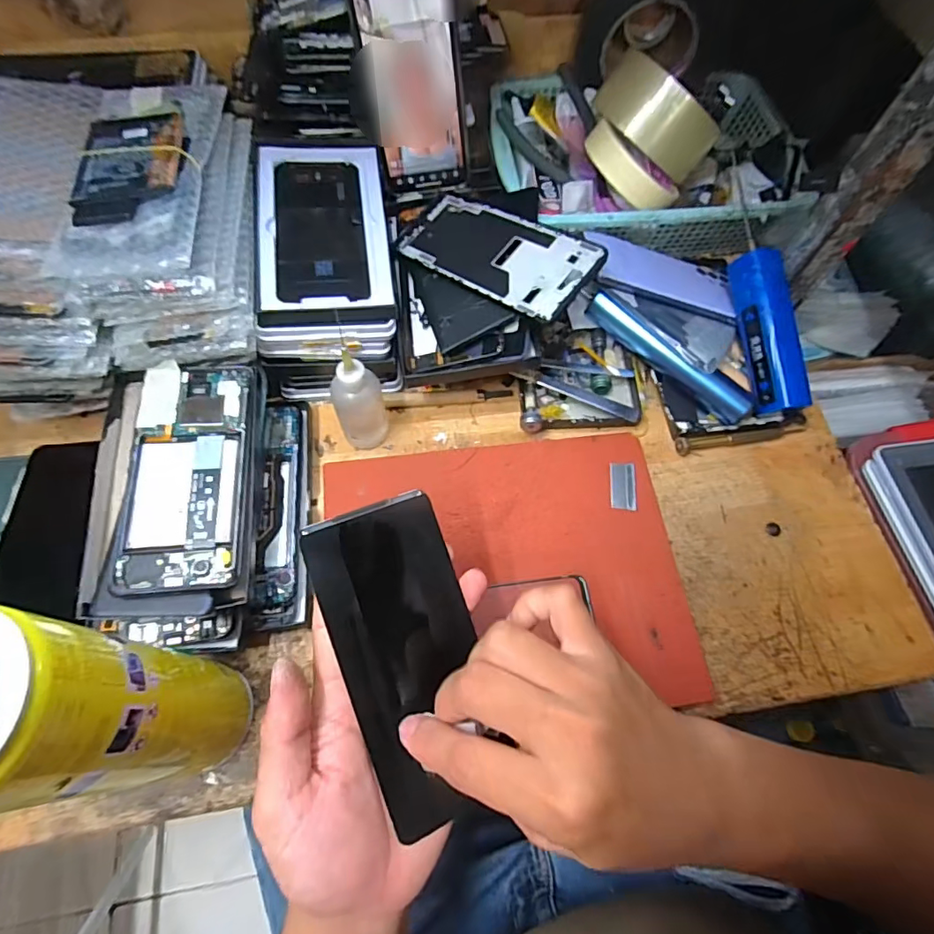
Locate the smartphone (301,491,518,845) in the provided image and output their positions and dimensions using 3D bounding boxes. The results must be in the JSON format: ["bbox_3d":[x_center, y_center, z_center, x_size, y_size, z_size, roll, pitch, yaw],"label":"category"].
[{"bbox_3d":[-0.027,0.097,0.267,0.069,0.006,0.158,-17,88,-22],"label":"smartphone"}]

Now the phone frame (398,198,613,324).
[{"bbox_3d":[0.021,-0.167,0.400,0.161,0.004,0.070,35,80,26],"label":"phone frame"}]

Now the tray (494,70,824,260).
[{"bbox_3d":[0.161,-0.280,0.493,0.272,0.064,0.197,-3,66,-3],"label":"tray"}]

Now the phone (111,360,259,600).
[{"bbox_3d":[-0.181,0.002,0.337,0.071,0.014,0.154,-4,66,-4],"label":"phone"}]

